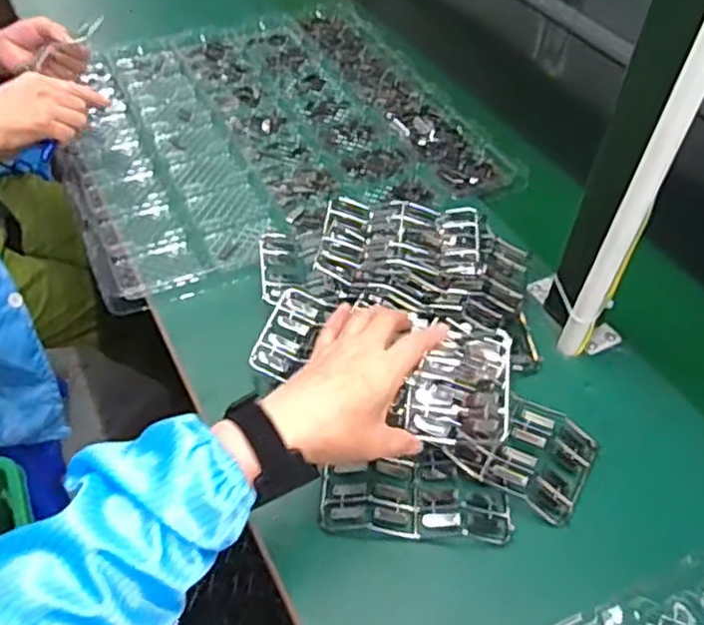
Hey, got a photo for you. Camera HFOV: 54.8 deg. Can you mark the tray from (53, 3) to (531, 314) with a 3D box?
[{"bbox_3d":[-0.120,-0.251,0.886,0.504,0.020,0.514,-20,52,-18],"label":"tray"}]

